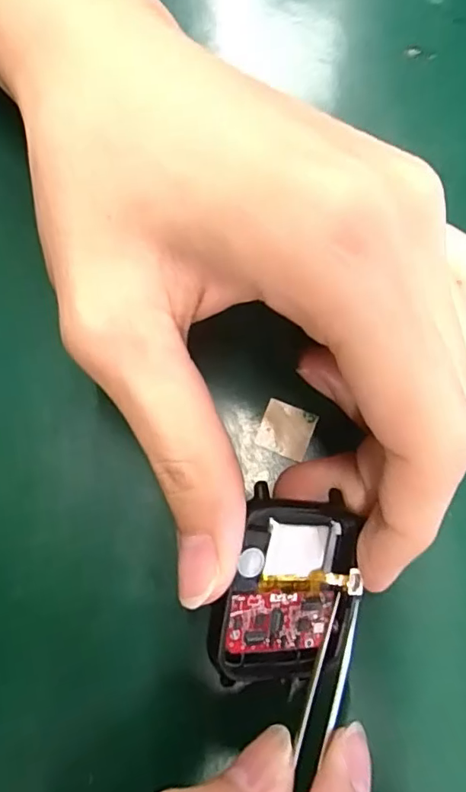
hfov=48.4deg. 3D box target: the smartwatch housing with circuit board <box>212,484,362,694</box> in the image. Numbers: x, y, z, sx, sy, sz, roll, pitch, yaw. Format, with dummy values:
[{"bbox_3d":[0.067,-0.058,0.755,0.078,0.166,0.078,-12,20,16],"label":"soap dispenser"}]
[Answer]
[{"bbox_3d":[0.014,0.048,0.130,0.038,0.006,0.046,7,92,-23],"label":"smartwatch housing with circuit board"}]

